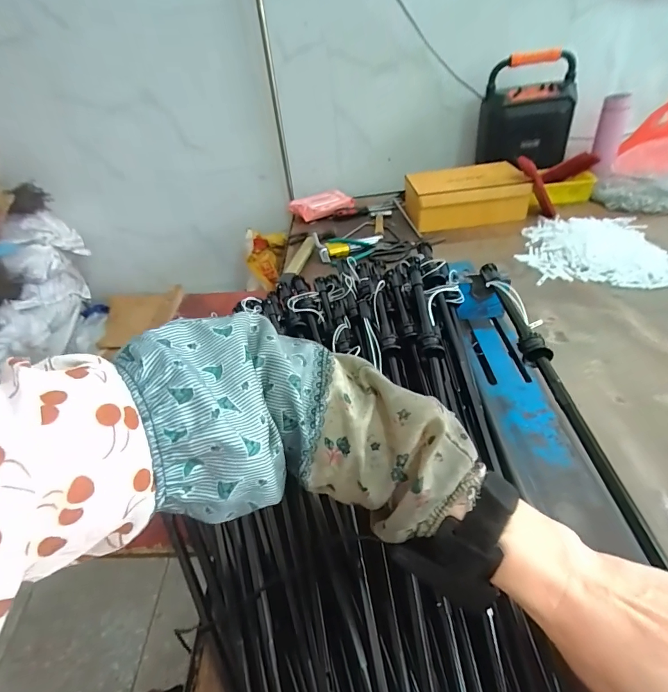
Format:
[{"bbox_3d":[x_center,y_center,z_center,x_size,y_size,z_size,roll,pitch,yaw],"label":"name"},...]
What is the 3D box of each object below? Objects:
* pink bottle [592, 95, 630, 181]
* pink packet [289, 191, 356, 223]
[{"bbox_3d":[0.691,-0.525,0.973,0.061,0.189,0.062,8,9,19],"label":"pink bottle"},{"bbox_3d":[-0.037,-0.427,1.177,0.198,0.059,0.074,-14,39,-6],"label":"pink packet"}]

